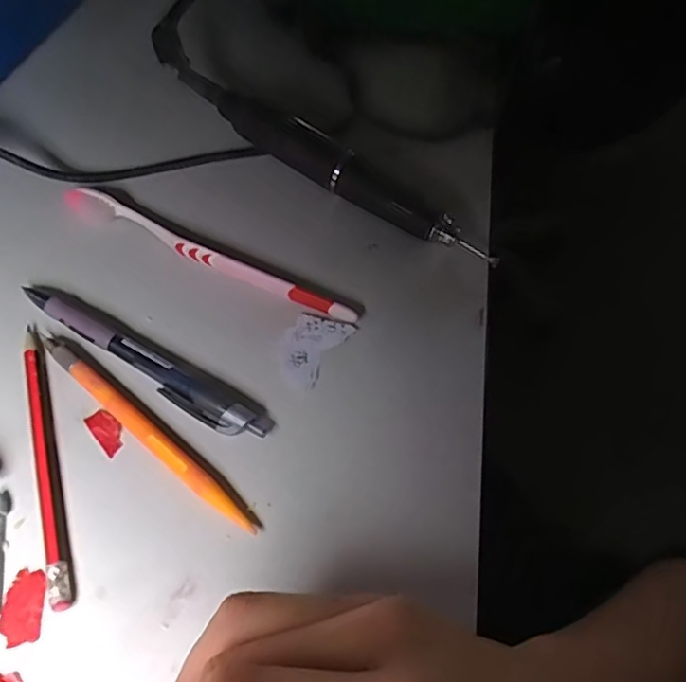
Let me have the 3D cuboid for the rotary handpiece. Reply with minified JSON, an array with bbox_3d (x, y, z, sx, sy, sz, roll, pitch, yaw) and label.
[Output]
[{"bbox_3d":[-0.010,-0.101,0.336,0.211,0.026,0.021,31,61,14],"label":"rotary handpiece"}]

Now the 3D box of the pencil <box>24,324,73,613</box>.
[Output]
[{"bbox_3d":[-0.127,0.049,0.249,0.007,0.007,0.126,-16,61,-14],"label":"pencil"}]

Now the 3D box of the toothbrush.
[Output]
[{"bbox_3d":[-0.073,-0.044,0.308,0.171,0.011,0.015,25,60,11],"label":"toothbrush"}]

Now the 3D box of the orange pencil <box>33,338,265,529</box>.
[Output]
[{"bbox_3d":[-0.089,0.038,0.258,0.134,0.007,0.010,36,62,17],"label":"orange pencil"}]

